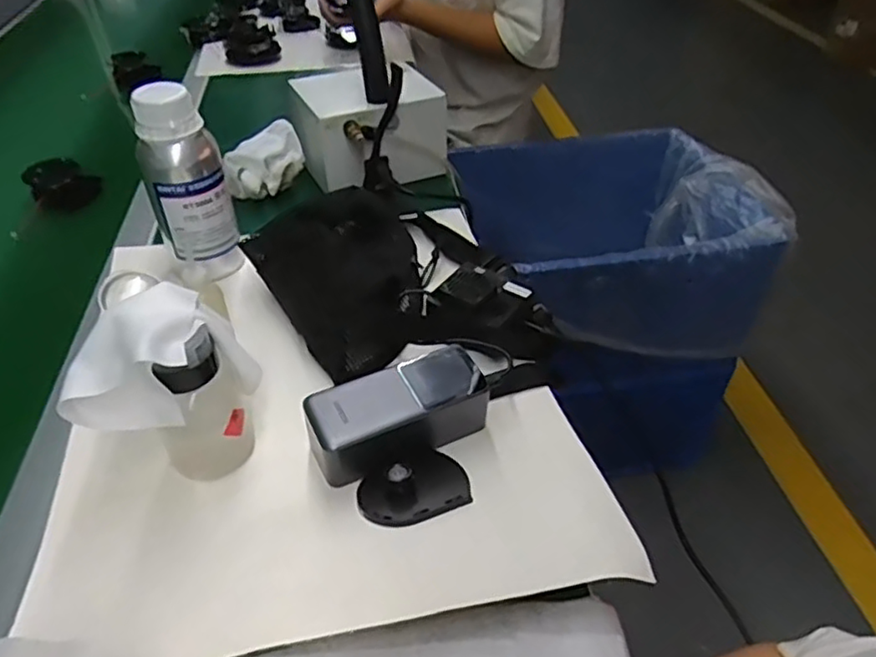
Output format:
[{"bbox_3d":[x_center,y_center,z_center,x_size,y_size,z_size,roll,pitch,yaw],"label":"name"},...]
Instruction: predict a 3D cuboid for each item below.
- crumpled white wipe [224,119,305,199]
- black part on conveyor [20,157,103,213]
[{"bbox_3d":[-0.202,-0.198,0.762,0.054,0.058,0.095,31,51,32],"label":"crumpled white wipe"},{"bbox_3d":[-0.454,-0.176,0.777,0.077,0.032,0.069,29,50,31],"label":"black part on conveyor"}]

